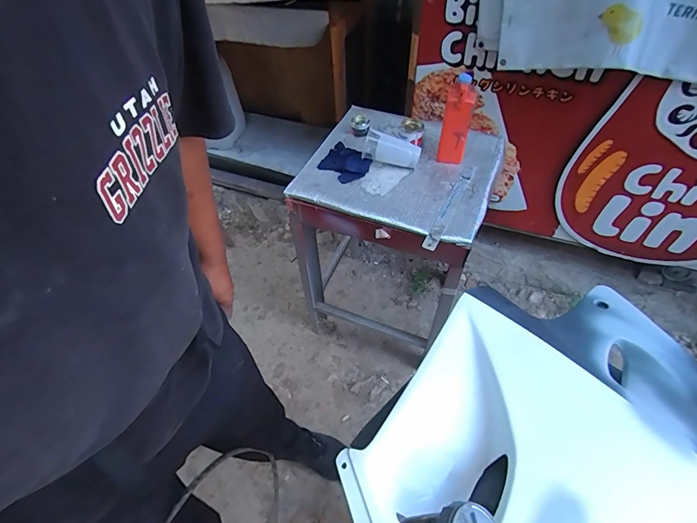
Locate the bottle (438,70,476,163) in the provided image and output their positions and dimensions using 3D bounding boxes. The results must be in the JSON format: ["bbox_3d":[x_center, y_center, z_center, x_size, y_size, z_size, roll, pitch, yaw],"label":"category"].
[{"bbox_3d":[0.287,-0.370,1.014,0.070,0.212,0.075,5,48,7],"label":"bottle"}]

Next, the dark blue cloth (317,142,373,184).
[{"bbox_3d":[-0.012,-0.280,1.083,0.144,0.018,0.112,36,70,25],"label":"dark blue cloth"}]

